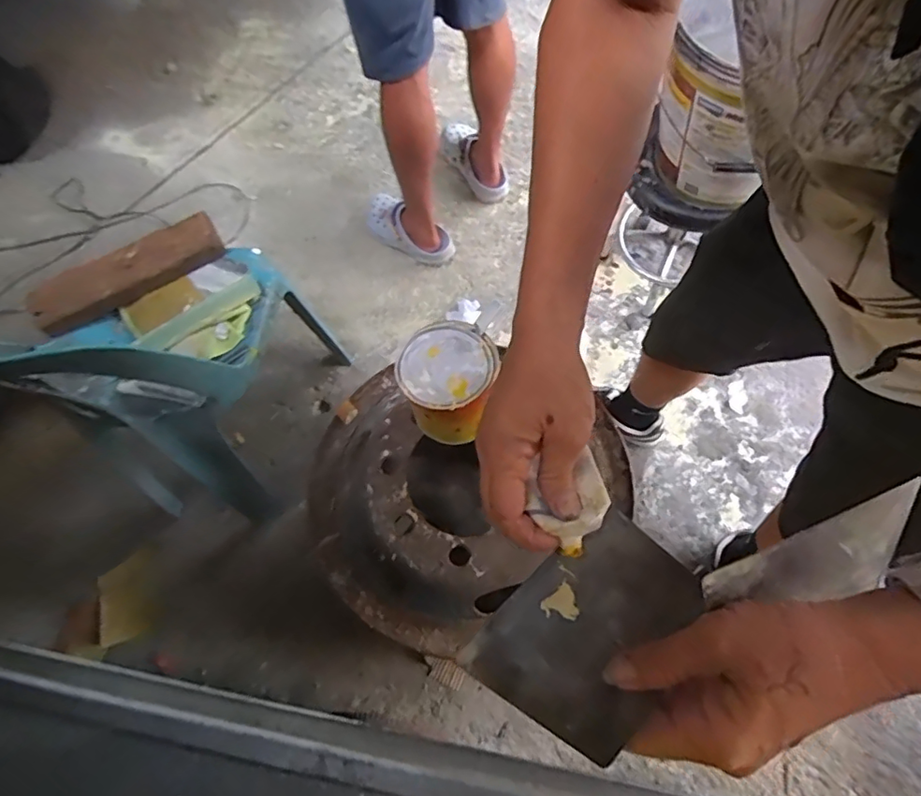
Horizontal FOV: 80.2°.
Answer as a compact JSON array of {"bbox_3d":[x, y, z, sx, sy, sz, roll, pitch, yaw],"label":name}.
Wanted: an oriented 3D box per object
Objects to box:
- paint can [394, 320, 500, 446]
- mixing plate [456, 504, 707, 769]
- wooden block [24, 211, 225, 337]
[{"bbox_3d":[-0.015,-0.027,0.931,0.144,0.148,0.161,20,68,15],"label":"paint can"},{"bbox_3d":[0.080,0.132,0.327,0.094,0.011,0.134,27,58,40],"label":"mixing plate"},{"bbox_3d":[-0.618,-0.235,1.014,0.348,0.052,0.105,-34,65,-10],"label":"wooden block"}]

